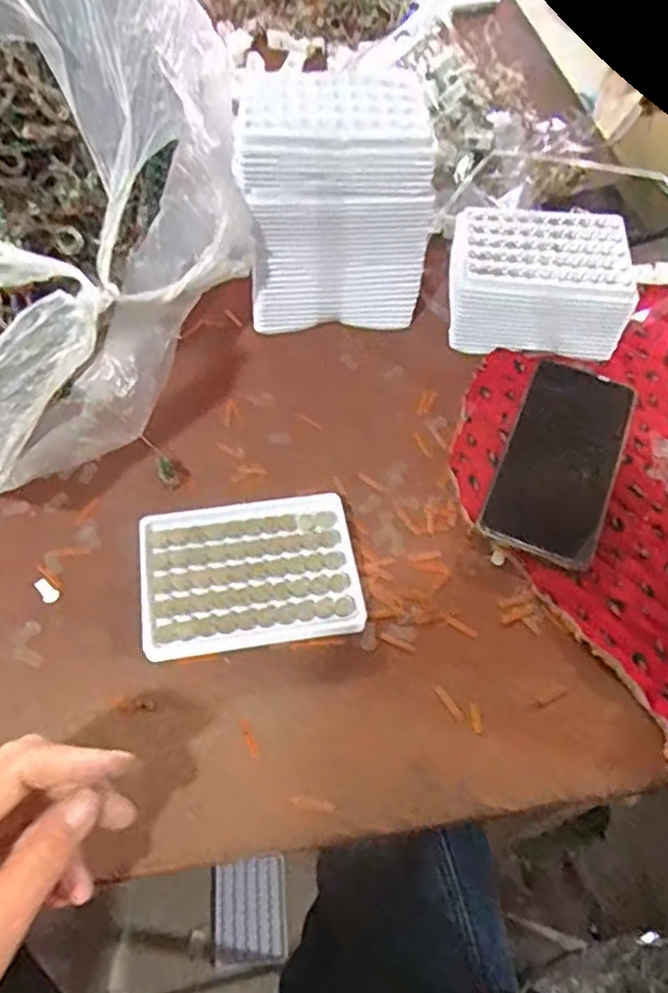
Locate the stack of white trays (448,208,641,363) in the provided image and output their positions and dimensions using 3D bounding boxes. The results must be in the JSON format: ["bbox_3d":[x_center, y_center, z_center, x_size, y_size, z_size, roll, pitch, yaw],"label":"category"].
[{"bbox_3d":[0.158,-0.170,0.552,0.132,0.065,0.097,5,57,-1],"label":"stack of white trays"}]

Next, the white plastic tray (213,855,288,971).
[{"bbox_3d":[-0.114,0.565,0.957,0.099,0.032,0.126,-2,57,-5],"label":"white plastic tray"}]

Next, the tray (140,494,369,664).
[{"bbox_3d":[-0.051,0.047,0.438,0.131,0.016,0.098,-8,58,-9],"label":"tray"}]

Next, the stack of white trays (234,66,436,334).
[{"bbox_3d":[-0.002,-0.214,0.519,0.130,0.150,0.083,-6,58,-8],"label":"stack of white trays"}]

